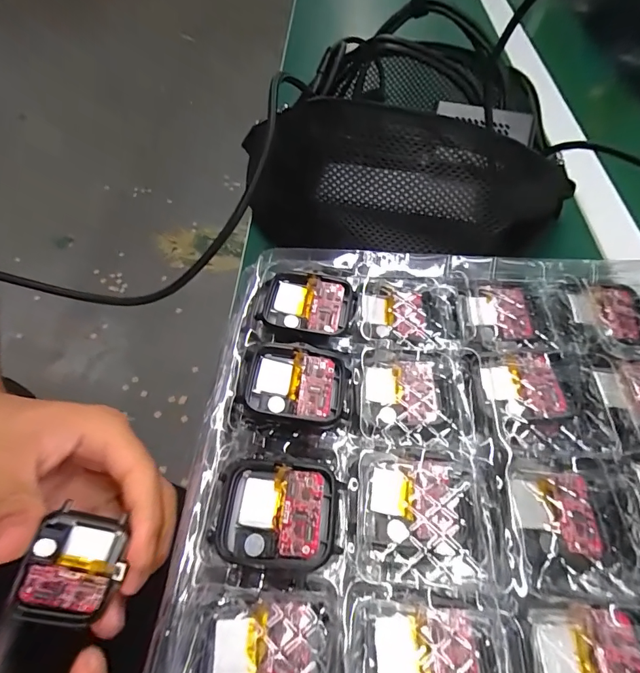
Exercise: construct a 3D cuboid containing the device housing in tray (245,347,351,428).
[{"bbox_3d":[-0.010,0.021,0.185,0.044,0.007,0.035,6,56,5],"label":"device housing in tray"}]

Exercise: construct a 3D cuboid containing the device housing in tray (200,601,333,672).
[{"bbox_3d":[-0.018,0.110,0.136,0.042,0.007,0.038,3,56,3],"label":"device housing in tray"}]

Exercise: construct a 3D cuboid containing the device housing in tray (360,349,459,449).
[{"bbox_3d":[0.040,0.029,0.193,0.043,0.010,0.046,8,56,5],"label":"device housing in tray"}]

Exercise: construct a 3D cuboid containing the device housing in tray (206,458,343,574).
[{"bbox_3d":[-0.016,0.068,0.158,0.047,0.007,0.036,4,56,4],"label":"device housing in tray"}]

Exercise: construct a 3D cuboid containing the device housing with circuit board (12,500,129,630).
[{"bbox_3d":[-0.102,0.096,0.169,0.035,0.006,0.043,24,83,-19],"label":"device housing with circuit board"}]

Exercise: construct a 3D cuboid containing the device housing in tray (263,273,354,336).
[{"bbox_3d":[-0.007,-0.017,0.214,0.044,0.008,0.032,10,56,7],"label":"device housing in tray"}]

